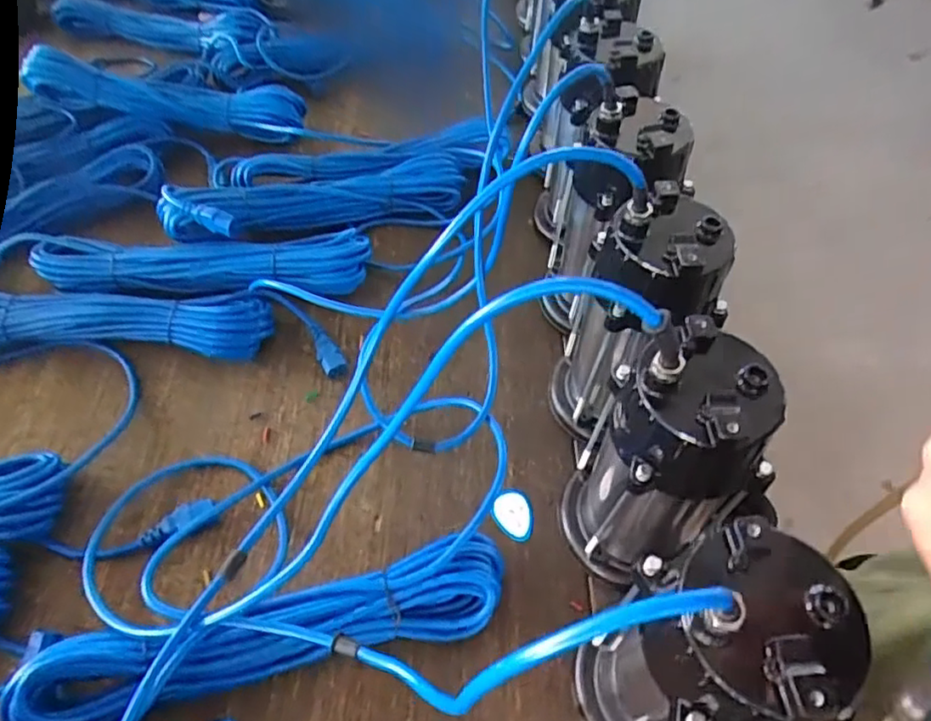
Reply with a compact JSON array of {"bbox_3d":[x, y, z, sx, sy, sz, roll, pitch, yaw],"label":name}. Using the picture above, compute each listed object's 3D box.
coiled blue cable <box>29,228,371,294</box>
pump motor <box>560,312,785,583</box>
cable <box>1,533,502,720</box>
[{"bbox_3d":[-0.278,-0.099,0.683,0.345,0.047,0.069,-1,55,-1],"label":"coiled blue cable"},{"bbox_3d":[0.131,0.078,0.439,0.097,0.249,0.089,24,58,16],"label":"pump motor"},{"bbox_3d":[-0.135,0.204,0.461,0.340,0.071,0.075,-13,56,-10],"label":"cable"}]

